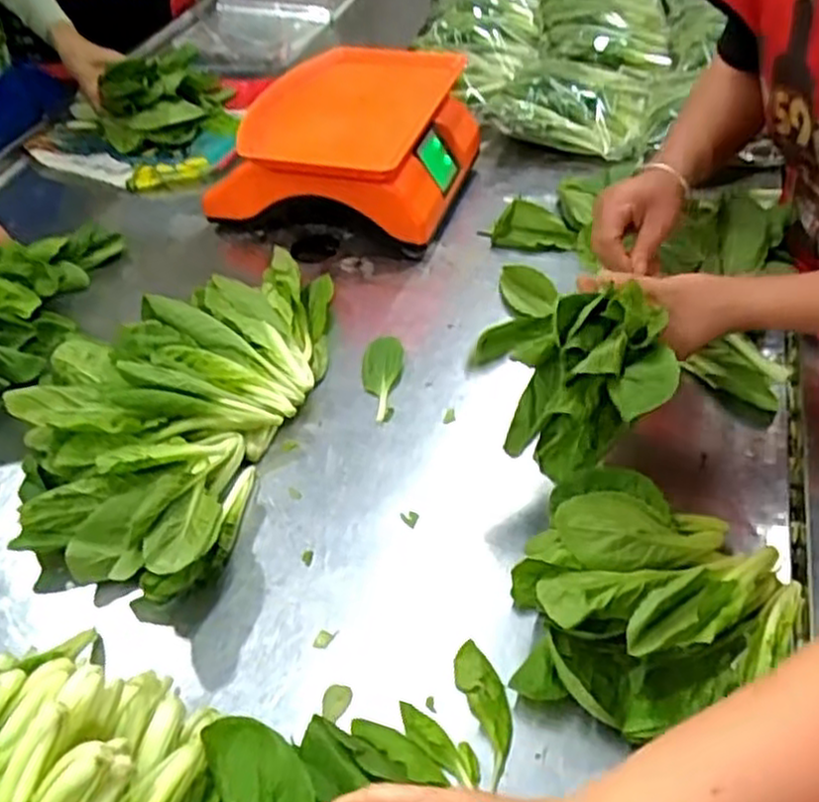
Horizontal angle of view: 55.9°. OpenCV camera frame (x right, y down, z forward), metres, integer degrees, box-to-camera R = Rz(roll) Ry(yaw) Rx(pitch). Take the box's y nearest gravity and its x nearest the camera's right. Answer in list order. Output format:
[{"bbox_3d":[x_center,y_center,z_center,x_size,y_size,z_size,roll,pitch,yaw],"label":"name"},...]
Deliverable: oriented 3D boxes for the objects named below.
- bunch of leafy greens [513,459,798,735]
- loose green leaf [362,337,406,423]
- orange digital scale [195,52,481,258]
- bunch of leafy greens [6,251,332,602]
[{"bbox_3d":[0.169,0.140,0.534,0.195,0.081,0.167,10,47,15],"label":"bunch of leafy greens"},{"bbox_3d":[-0.030,-0.024,0.772,0.041,0.010,0.113,2,45,8],"label":"loose green leaf"},{"bbox_3d":[-0.076,-0.336,0.986,0.293,0.150,0.296,11,47,16],"label":"orange digital scale"},{"bbox_3d":[-0.215,-0.017,0.720,0.238,0.100,0.399,9,47,15],"label":"bunch of leafy greens"}]

